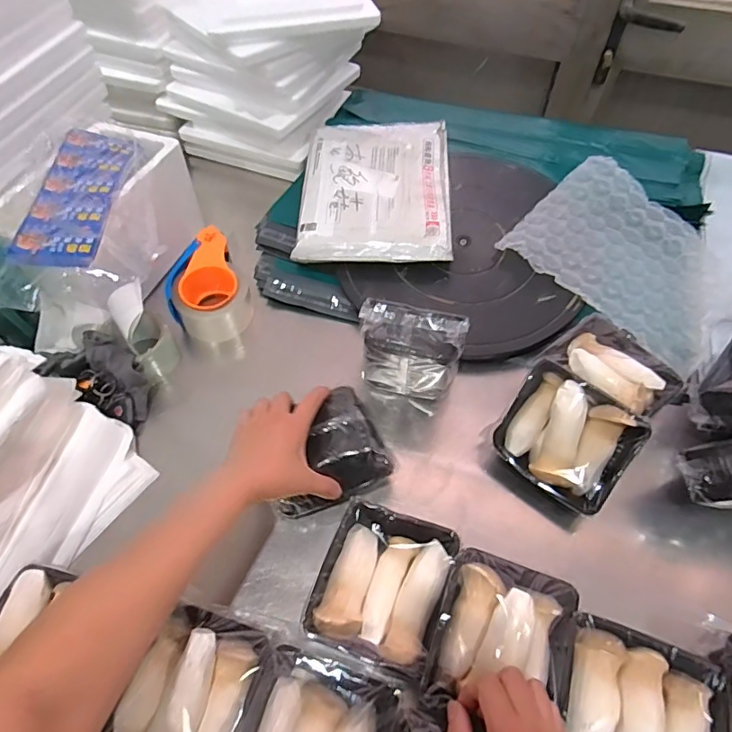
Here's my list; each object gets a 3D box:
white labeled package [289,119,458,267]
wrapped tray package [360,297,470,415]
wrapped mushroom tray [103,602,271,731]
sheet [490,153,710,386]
[{"bbox_3d":[0.021,-0.290,0.807,0.229,0.035,0.315,4,55,2],"label":"white labeled package"},{"bbox_3d":[0.054,-0.010,0.626,0.126,0.137,0.066,16,57,11],"label":"wrapped tray package"},{"bbox_3d":[-0.158,0.290,0.434,0.116,0.037,0.141,16,57,11],"label":"wrapped mushroom tray"},{"bbox_3d":[0.386,-0.157,0.739,0.301,0.092,0.233,38,63,23],"label":"sheet"}]

